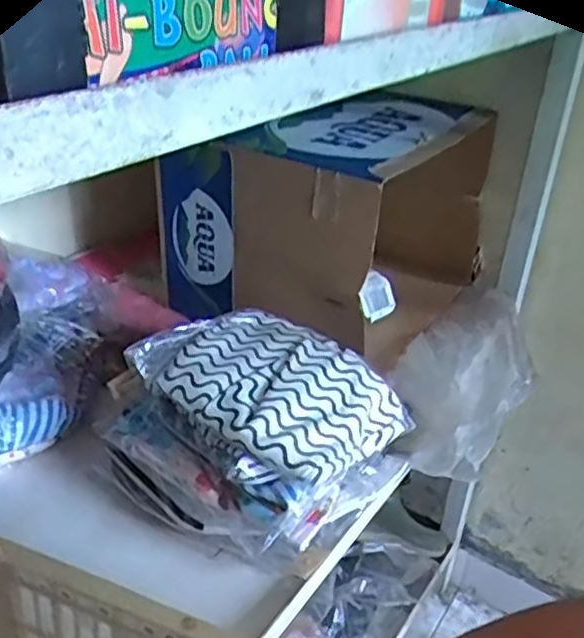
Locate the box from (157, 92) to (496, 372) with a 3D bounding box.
[{"bbox_3d":[0.068,-0.157,0.972,0.308,0.268,0.394,24,36,29],"label":"box"}]

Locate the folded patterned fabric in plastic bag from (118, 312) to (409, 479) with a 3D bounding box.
[{"bbox_3d":[-0.021,0.066,0.685,0.233,0.044,0.170,29,38,35],"label":"folded patterned fabric in plastic bag"}]

